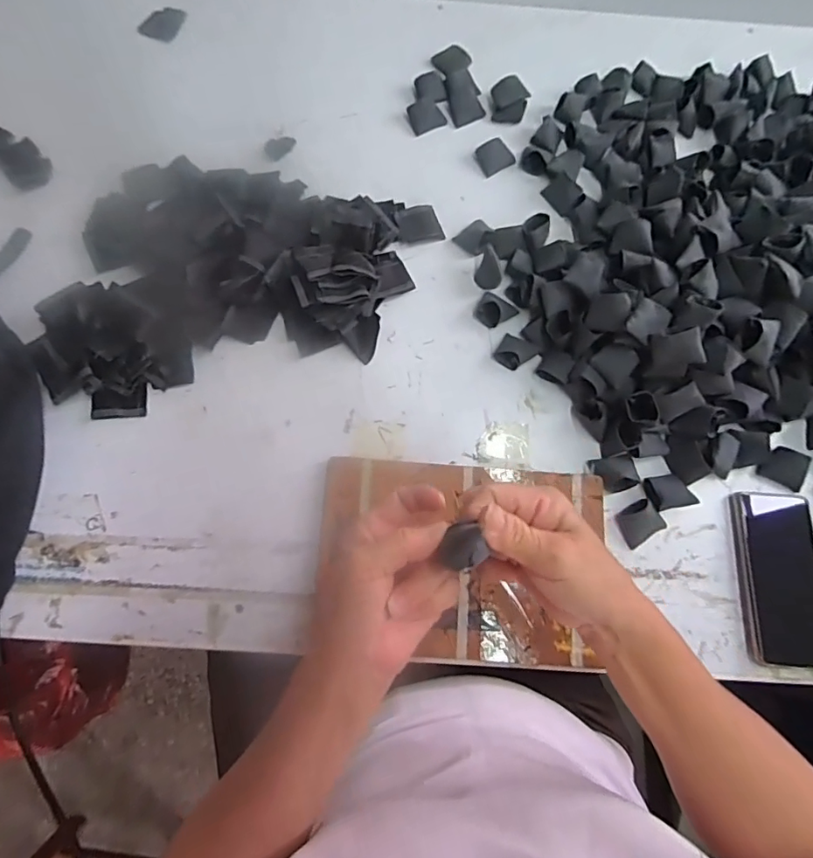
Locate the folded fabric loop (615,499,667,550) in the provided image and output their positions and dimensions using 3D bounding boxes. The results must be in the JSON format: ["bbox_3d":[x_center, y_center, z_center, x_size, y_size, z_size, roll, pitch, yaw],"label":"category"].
[{"bbox_3d":[0.228,0.093,0.496,0.039,0.020,0.035,-33,78,-10],"label":"folded fabric loop"}]

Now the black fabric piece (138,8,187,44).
[{"bbox_3d":[-0.330,-0.551,0.683,0.045,0.007,0.058,18,75,3],"label":"black fabric piece"}]

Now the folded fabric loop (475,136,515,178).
[{"bbox_3d":[0.109,-0.339,0.623,0.042,0.012,0.038,-28,77,-9],"label":"folded fabric loop"}]

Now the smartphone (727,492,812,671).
[{"bbox_3d":[0.361,0.142,0.485,0.079,0.016,0.160,2,75,-1],"label":"smartphone"}]

